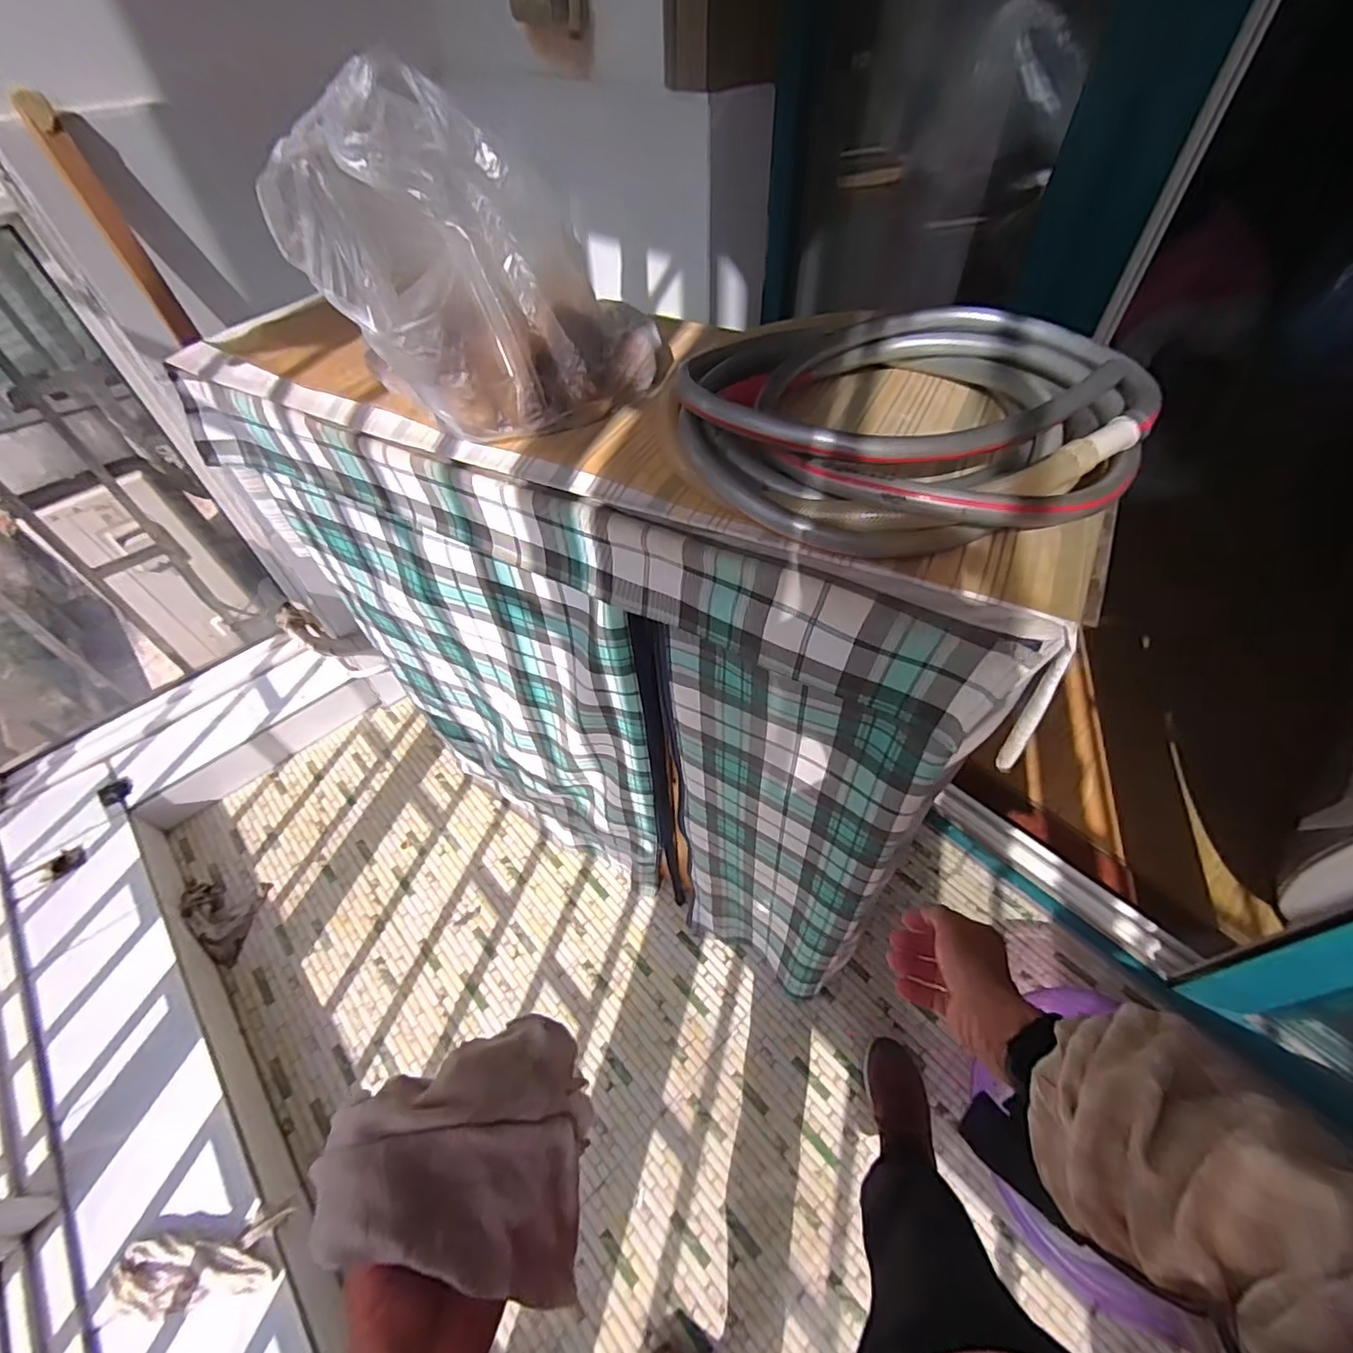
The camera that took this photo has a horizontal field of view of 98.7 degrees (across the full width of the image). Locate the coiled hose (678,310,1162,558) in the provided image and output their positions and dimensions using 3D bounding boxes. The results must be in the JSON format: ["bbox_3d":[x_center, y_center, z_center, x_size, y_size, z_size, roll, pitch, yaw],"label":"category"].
[{"bbox_3d":[0.185,-0.203,0.470,0.348,0.061,0.304,-16,52,-11],"label":"coiled hose"}]

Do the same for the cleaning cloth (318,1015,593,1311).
[{"bbox_3d":[-0.097,0.242,0.304,0.145,0.026,0.109,37,54,-24],"label":"cleaning cloth"}]

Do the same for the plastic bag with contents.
[{"bbox_3d":[-0.171,-0.362,0.506,0.281,0.195,0.239,-27,54,-19],"label":"plastic bag with contents"}]

